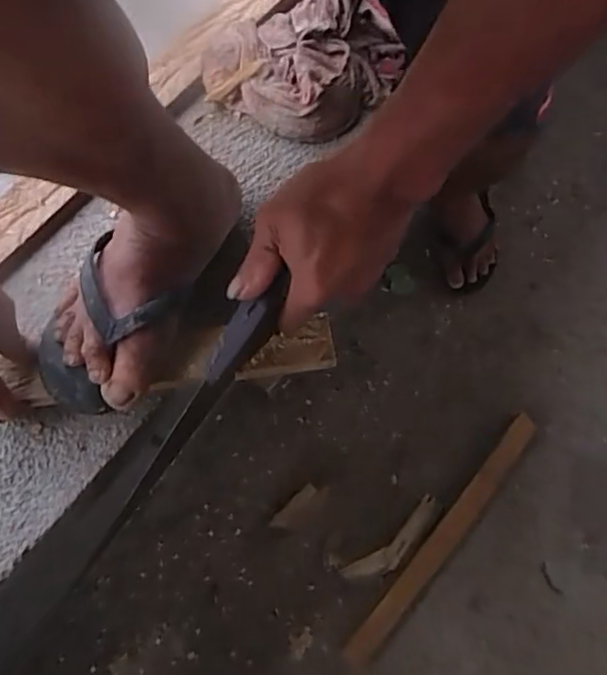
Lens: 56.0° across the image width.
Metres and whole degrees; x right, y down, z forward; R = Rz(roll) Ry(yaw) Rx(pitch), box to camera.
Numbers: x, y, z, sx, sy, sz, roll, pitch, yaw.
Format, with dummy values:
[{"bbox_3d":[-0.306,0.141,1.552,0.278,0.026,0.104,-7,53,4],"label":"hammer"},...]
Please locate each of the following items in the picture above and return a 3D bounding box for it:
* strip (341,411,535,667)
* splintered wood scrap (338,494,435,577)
[{"bbox_3d":[0.217,0.297,0.861,0.044,0.016,0.441,39,73,11],"label":"strip"},{"bbox_3d":[0.140,0.311,0.867,0.176,0.009,0.047,-40,76,-15],"label":"splintered wood scrap"}]

